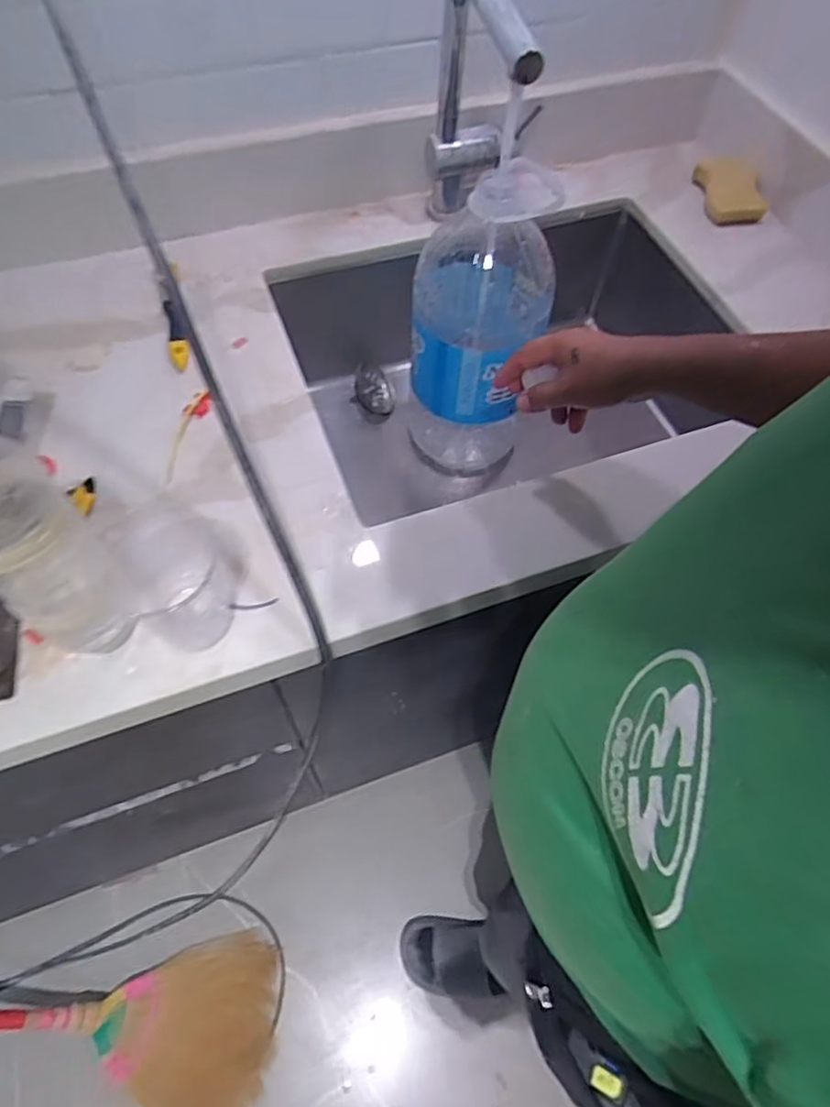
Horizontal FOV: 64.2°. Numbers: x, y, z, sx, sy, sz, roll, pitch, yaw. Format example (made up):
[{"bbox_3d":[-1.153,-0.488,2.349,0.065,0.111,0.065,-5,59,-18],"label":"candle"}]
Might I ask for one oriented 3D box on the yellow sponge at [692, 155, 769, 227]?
[{"bbox_3d":[0.450,-0.522,0.945,0.076,0.027,0.140,0,59,-3],"label":"yellow sponge"}]

